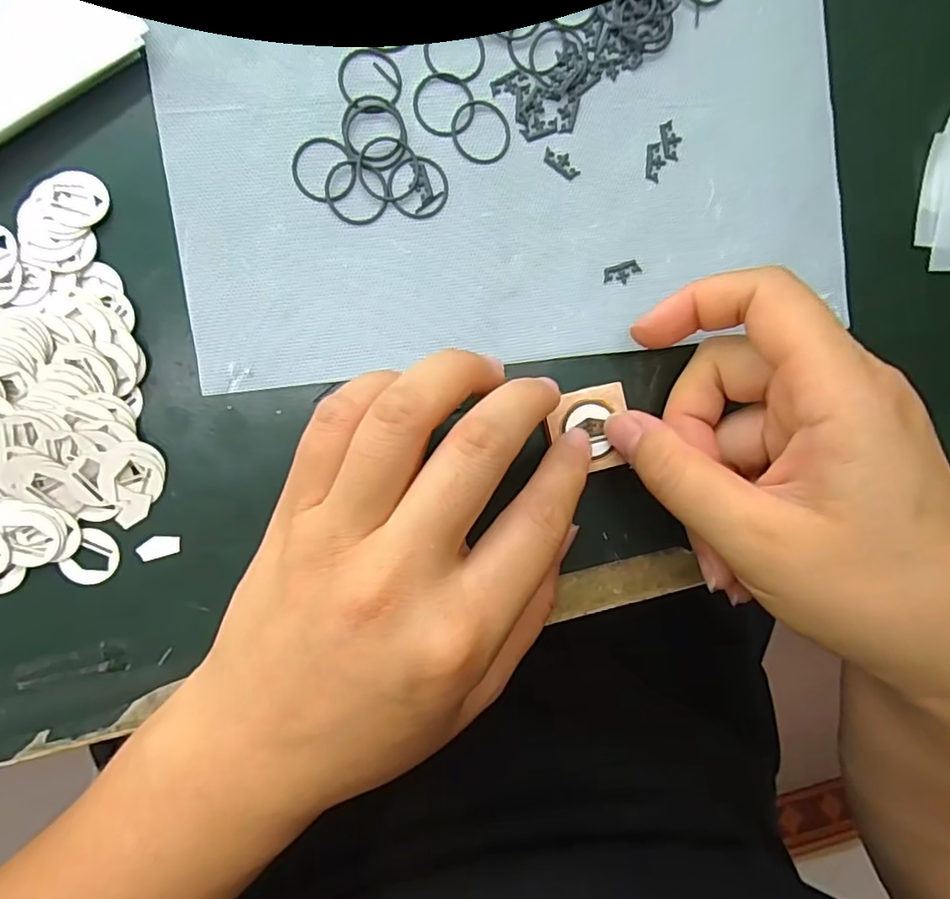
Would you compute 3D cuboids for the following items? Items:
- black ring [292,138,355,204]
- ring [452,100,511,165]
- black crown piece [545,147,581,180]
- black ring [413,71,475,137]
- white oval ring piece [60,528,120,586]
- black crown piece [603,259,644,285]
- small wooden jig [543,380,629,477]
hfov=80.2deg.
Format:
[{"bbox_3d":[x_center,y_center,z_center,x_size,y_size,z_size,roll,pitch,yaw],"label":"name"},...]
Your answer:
[{"bbox_3d":[-0.050,-0.093,0.185,0.020,0.004,0.020,0,94,-7],"label":"black ring"},{"bbox_3d":[0.002,-0.109,0.192,0.020,0.004,0.021,0,94,-7],"label":"ring"},{"bbox_3d":[0.031,-0.101,0.197,0.014,0.004,0.007,31,88,-8],"label":"black crown piece"},{"bbox_3d":[-0.010,-0.117,0.189,0.021,0.004,0.021,0,94,-7],"label":"black ring"},{"bbox_3d":[-0.124,0.036,0.182,0.014,0.004,0.018,33,89,-8],"label":"white oval ring piece"},{"bbox_3d":[0.053,-0.063,0.202,0.014,0.004,0.007,-18,97,-3],"label":"black crown piece"},{"bbox_3d":[0.041,-0.007,0.198,0.029,0.004,0.029,-11,94,-7],"label":"small wooden jig"}]

